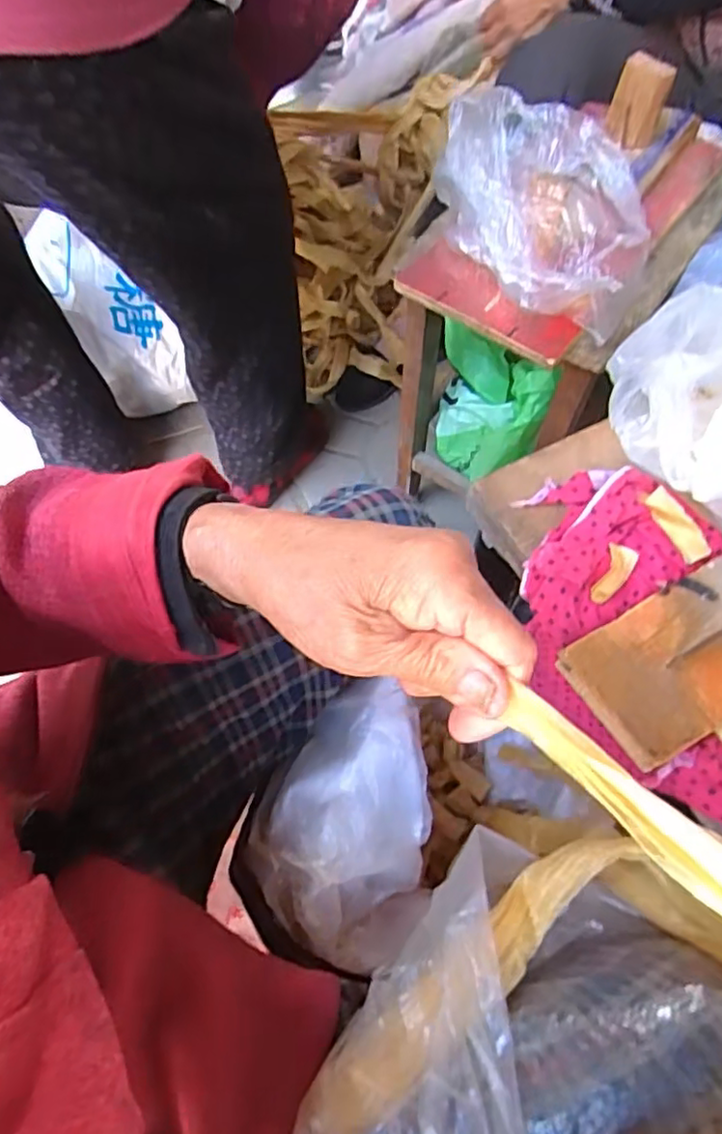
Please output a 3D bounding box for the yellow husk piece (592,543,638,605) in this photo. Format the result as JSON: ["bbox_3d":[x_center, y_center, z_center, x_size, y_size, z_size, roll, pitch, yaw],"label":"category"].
[{"bbox_3d":[0.162,0.005,0.398,0.019,0.005,0.041,24,67,14],"label":"yellow husk piece"}]

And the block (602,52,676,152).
[{"bbox_3d":[0.268,-0.449,0.604,0.049,0.081,0.016,15,65,10],"label":"block"}]

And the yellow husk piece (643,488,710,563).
[{"bbox_3d":[0.205,-0.028,0.405,0.021,0.012,0.052,-37,91,-16],"label":"yellow husk piece"}]

